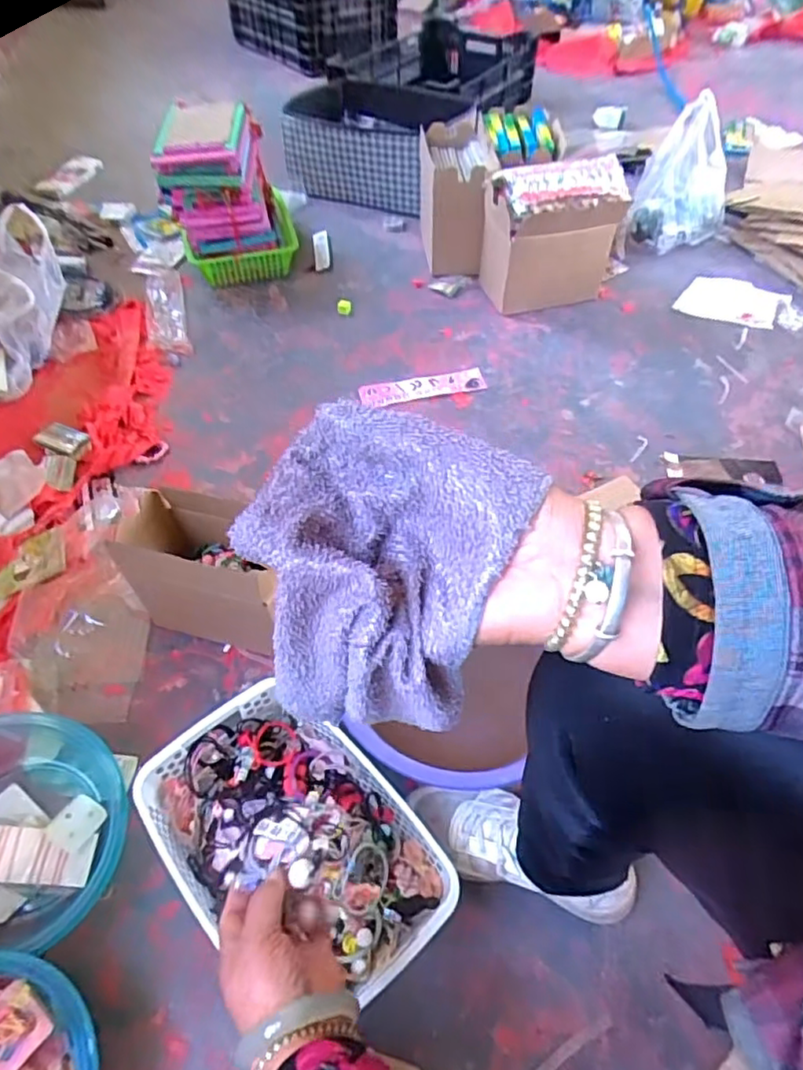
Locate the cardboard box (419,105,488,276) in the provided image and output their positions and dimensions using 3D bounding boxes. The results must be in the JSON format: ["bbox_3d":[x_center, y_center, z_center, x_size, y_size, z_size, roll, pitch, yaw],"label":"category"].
[{"bbox_3d":[0.111,-0.764,1.394,0.130,0.218,0.335,0,50,0],"label":"cardboard box"}]

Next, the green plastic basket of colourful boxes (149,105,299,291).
[{"bbox_3d":[-0.386,-0.766,1.383,0.260,0.292,0.304,-8,50,-7],"label":"green plastic basket of colourful boxes"}]

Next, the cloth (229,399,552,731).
[{"bbox_3d":[-0.013,0.023,0.287,0.109,0.129,0.087,24,54,19],"label":"cloth"}]

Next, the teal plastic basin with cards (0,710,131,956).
[{"bbox_3d":[-0.419,0.304,0.621,0.246,0.093,0.212,-2,50,-1],"label":"teal plastic basin with cards"}]

